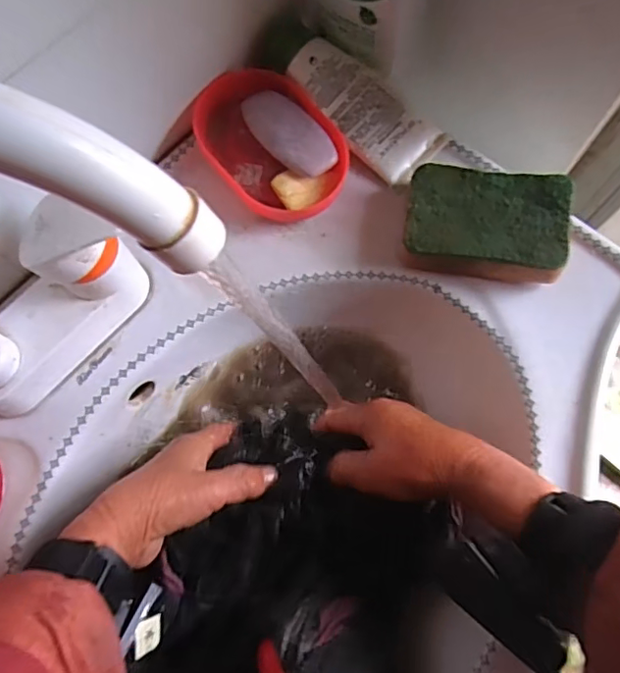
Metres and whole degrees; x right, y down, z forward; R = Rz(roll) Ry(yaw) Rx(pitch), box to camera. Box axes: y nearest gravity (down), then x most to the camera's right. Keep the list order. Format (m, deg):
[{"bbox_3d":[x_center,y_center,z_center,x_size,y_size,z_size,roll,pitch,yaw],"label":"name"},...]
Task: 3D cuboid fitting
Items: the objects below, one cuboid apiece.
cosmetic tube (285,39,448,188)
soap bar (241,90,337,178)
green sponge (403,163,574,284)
[{"bbox_3d":[0.040,-0.170,0.414,0.119,0.031,0.053,40,78,11],"label":"cosmetic tube"},{"bbox_3d":[-0.016,-0.152,0.408,0.040,0.012,0.085,-35,76,-9],"label":"soap bar"},{"bbox_3d":[0.119,-0.076,0.382,0.107,0.035,0.072,10,74,4],"label":"green sponge"}]

